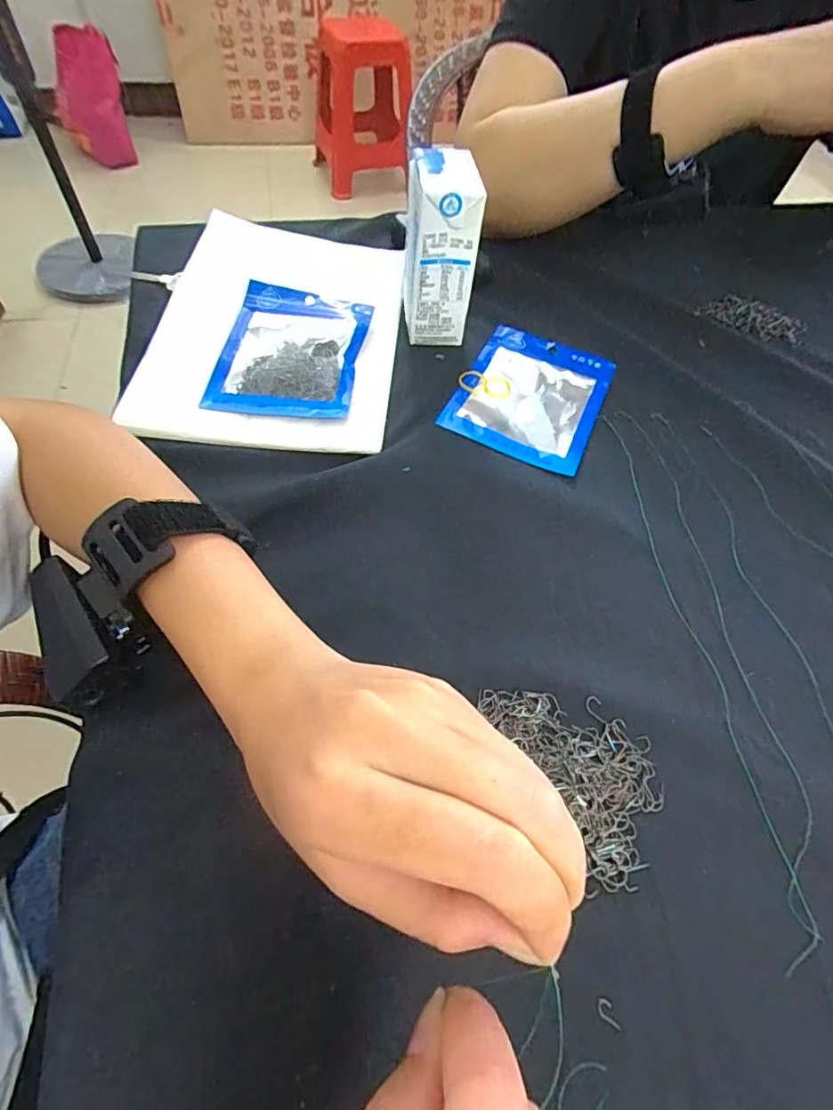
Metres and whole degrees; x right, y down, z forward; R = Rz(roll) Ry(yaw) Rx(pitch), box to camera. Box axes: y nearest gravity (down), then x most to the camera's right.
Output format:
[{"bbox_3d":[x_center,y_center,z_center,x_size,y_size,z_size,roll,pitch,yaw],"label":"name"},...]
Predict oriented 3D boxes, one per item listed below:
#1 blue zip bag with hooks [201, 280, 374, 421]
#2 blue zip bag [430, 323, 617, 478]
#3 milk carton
[{"bbox_3d":[-0.090,-0.148,0.371,0.098,0.017,0.130,7,57,1],"label":"blue zip bag with hooks"},{"bbox_3d":[0.085,-0.121,0.378,0.097,0.004,0.134,23,58,10],"label":"blue zip bag"},{"bbox_3d":[0.014,-0.215,0.369,0.051,0.112,0.058,-5,58,-7],"label":"milk carton"}]

